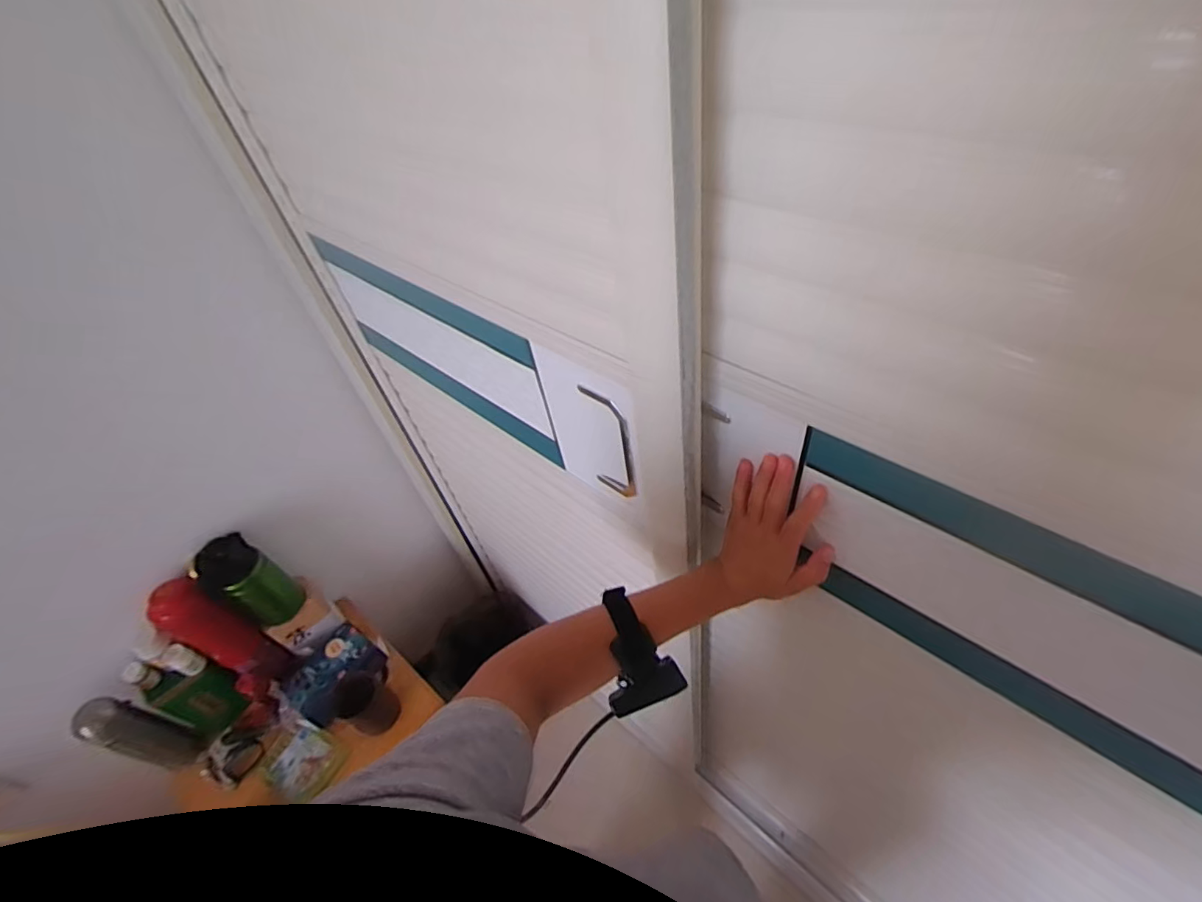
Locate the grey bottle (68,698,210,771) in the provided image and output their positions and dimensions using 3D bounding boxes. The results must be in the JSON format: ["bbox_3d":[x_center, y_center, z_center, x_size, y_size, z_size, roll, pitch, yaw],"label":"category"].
[{"bbox_3d":[-0.791,0.496,0.931,0.054,0.242,0.062,4,49,10],"label":"grey bottle"}]

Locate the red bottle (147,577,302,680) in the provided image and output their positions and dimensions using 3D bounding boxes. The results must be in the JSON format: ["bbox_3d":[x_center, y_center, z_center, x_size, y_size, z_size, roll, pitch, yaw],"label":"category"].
[{"bbox_3d":[-0.684,0.343,0.978,0.090,0.294,0.081,16,52,20],"label":"red bottle"}]

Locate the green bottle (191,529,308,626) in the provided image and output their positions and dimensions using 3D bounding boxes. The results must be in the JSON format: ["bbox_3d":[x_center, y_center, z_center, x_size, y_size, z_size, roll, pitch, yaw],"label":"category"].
[{"bbox_3d":[-0.642,0.242,0.978,0.071,0.200,0.098,24,56,25],"label":"green bottle"}]

